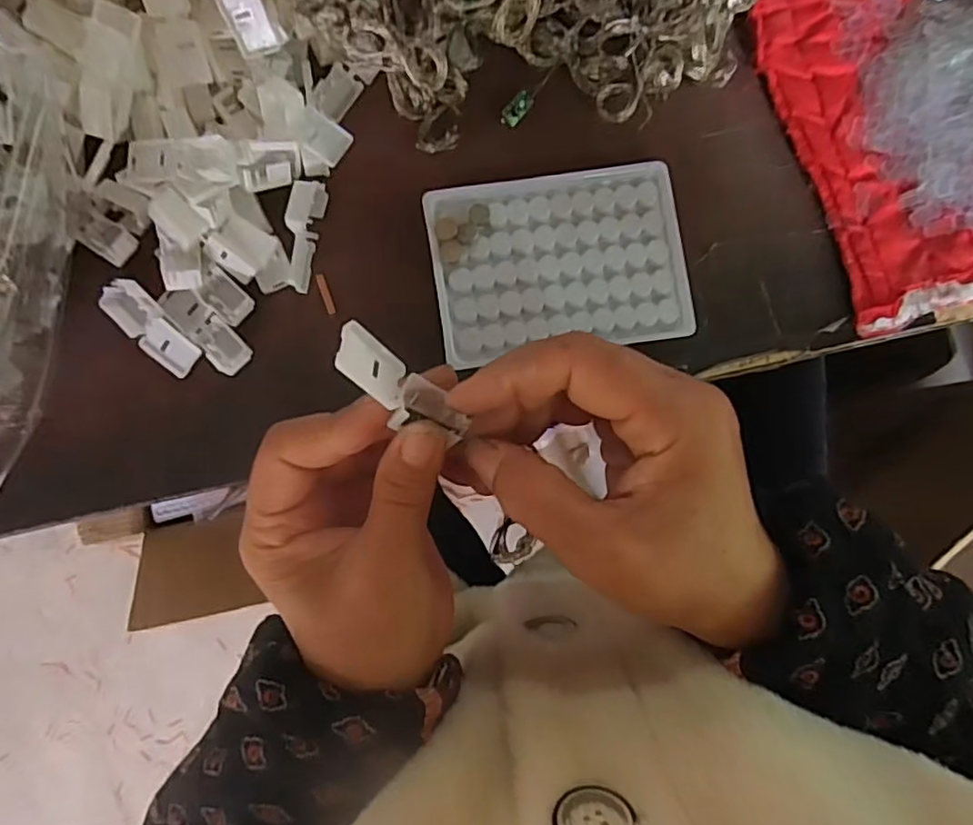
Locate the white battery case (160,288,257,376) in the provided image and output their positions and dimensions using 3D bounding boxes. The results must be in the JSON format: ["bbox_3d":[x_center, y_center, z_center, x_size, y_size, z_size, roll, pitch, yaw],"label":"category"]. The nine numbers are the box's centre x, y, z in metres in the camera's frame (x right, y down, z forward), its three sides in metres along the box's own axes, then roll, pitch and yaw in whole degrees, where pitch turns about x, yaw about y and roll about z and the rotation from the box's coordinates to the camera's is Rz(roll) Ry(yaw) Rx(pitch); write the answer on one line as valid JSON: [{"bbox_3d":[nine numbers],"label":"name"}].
[{"bbox_3d":[-0.144,-0.043,0.326,0.054,0.006,0.018,45,86,0],"label":"white battery case"}]

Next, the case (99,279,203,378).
[{"bbox_3d":[-0.170,-0.042,0.323,0.021,0.008,0.055,-45,90,-4],"label":"case"}]

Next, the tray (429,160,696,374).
[{"bbox_3d":[0.037,-0.079,0.338,0.128,0.012,0.092,-9,87,-3],"label":"tray"}]

